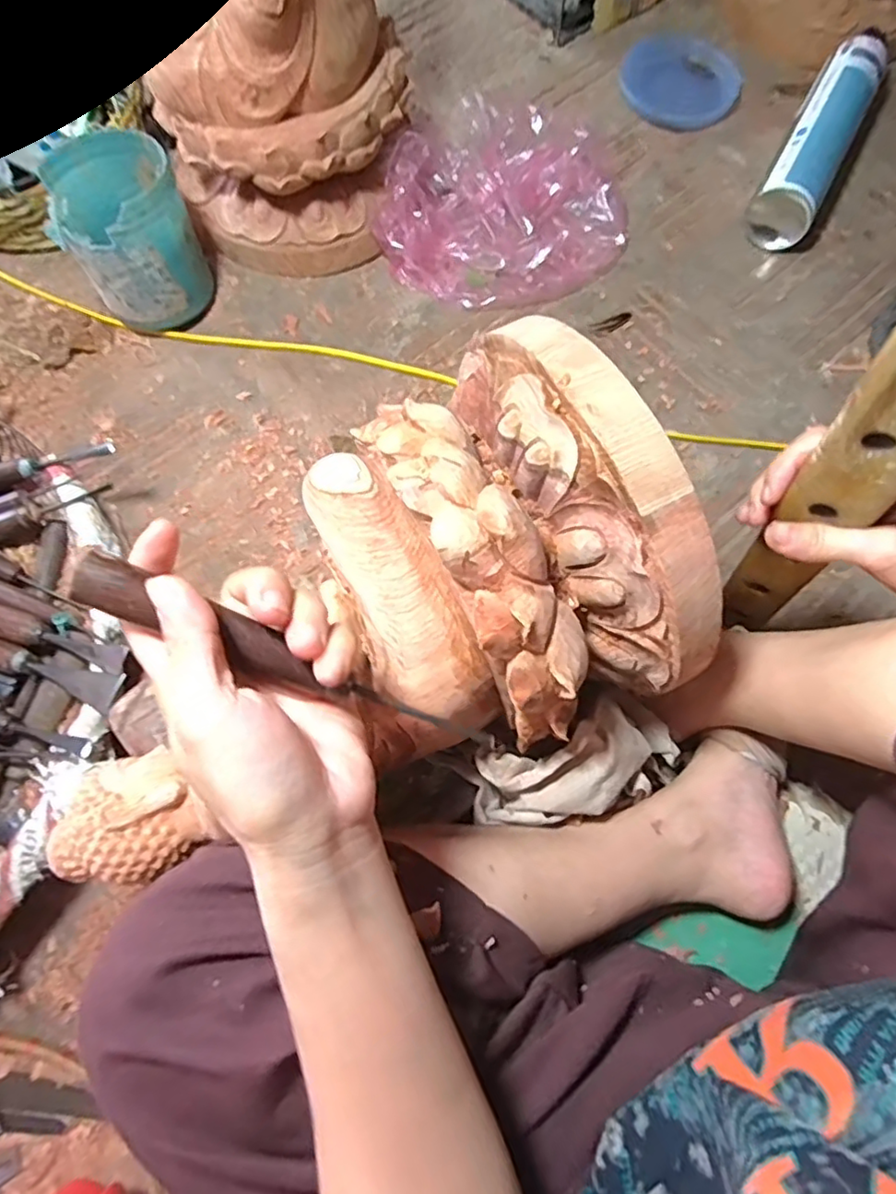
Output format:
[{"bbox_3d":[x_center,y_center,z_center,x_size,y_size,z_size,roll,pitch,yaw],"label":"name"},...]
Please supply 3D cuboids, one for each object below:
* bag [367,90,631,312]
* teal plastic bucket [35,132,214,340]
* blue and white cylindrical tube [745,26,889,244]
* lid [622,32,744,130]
[{"bbox_3d":[0.062,-0.403,0.626,0.245,0.077,0.197,15,73,4],"label":"bag"},{"bbox_3d":[-0.297,-0.338,0.575,0.105,0.118,0.114,0,73,-1],"label":"teal plastic bucket"},{"bbox_3d":[0.396,-0.486,0.654,0.062,0.072,0.278,27,74,7],"label":"blue and white cylindrical tube"},{"bbox_3d":[0.272,-0.603,0.706,0.131,0.023,0.122,0,73,-1],"label":"lid"}]

